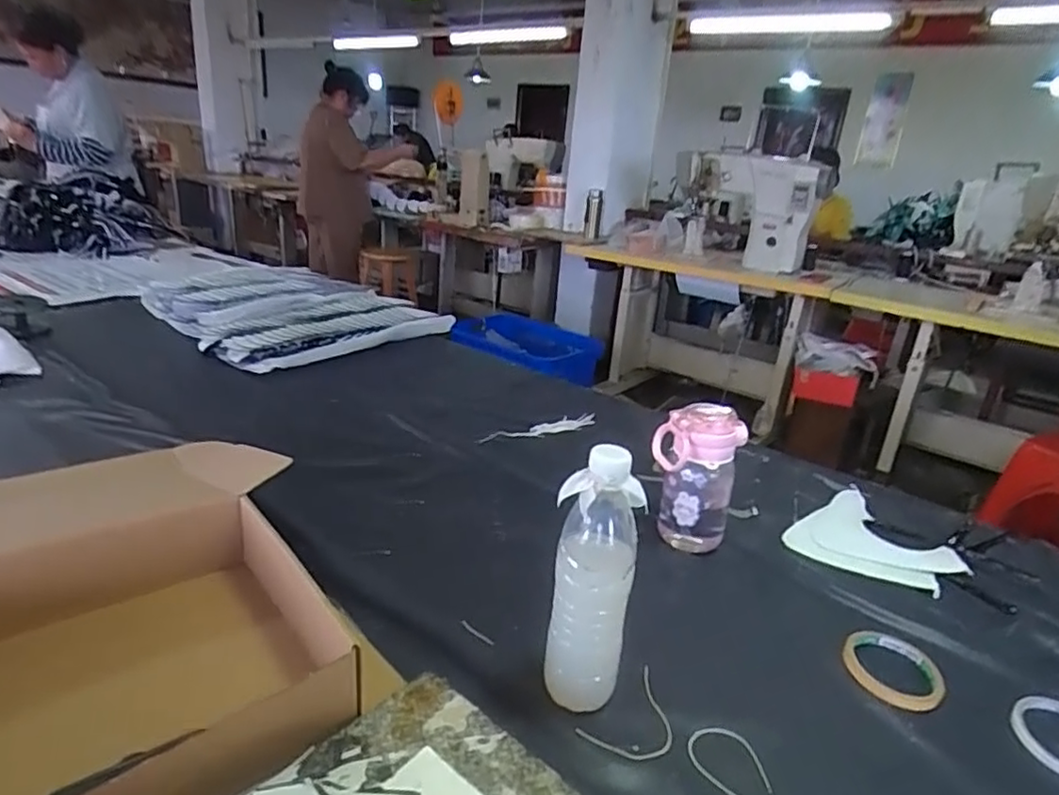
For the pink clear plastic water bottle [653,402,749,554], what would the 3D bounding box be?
[{"bbox_3d":[0.198,0.095,0.763,0.105,0.170,0.072,12,21,13],"label":"pink clear plastic water bottle"}]

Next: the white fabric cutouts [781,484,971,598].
[{"bbox_3d":[0.447,0.188,0.806,0.193,0.007,0.174,-17,30,-37],"label":"white fabric cutouts"}]

